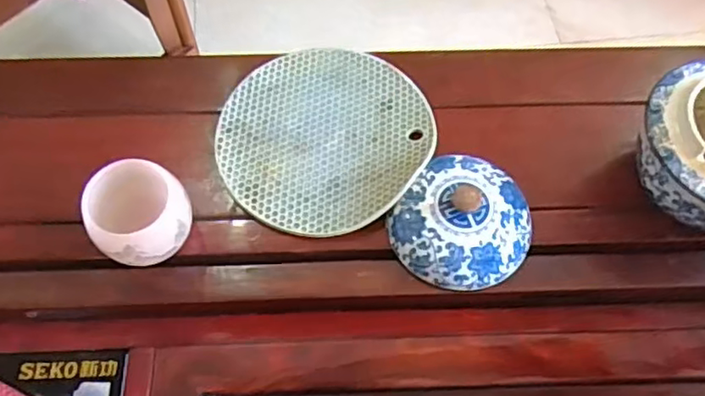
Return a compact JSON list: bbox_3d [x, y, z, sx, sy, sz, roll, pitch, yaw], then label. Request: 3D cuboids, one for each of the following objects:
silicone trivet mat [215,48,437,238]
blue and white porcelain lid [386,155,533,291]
[{"bbox_3d":[-0.020,-0.049,0.462,0.155,0.014,0.159,-8,62,-4],"label":"silicone trivet mat"},{"bbox_3d":[0.077,0.014,0.417,0.085,0.034,0.091,0,63,-1],"label":"blue and white porcelain lid"}]

